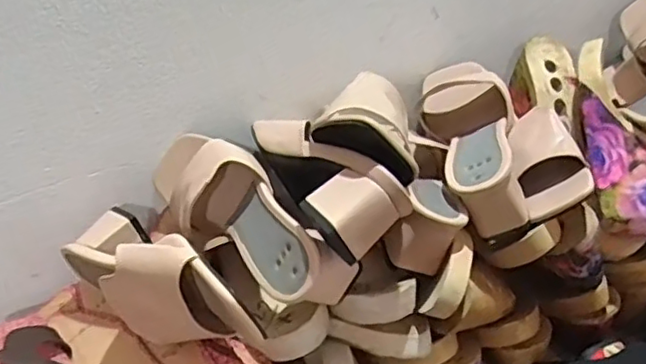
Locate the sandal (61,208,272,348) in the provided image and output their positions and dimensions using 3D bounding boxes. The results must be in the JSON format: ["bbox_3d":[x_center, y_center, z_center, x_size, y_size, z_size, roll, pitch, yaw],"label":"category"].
[{"bbox_3d":[-0.140,0.080,0.502,0.065,0.085,0.228,-29,26,-30],"label":"sandal"}]

